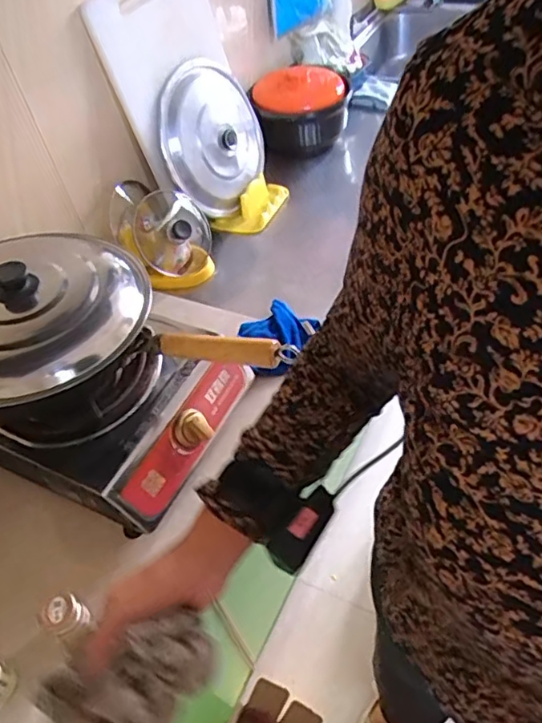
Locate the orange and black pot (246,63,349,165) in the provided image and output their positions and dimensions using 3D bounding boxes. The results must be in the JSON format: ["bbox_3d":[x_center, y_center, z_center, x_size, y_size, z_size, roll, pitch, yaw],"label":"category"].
[{"bbox_3d":[0.073,-0.589,1.364,0.225,0.130,0.226,-9,44,-3],"label":"orange and black pot"}]

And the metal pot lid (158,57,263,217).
[{"bbox_3d":[-0.106,-0.456,1.172,0.047,0.288,0.276,3,33,43],"label":"metal pot lid"}]

